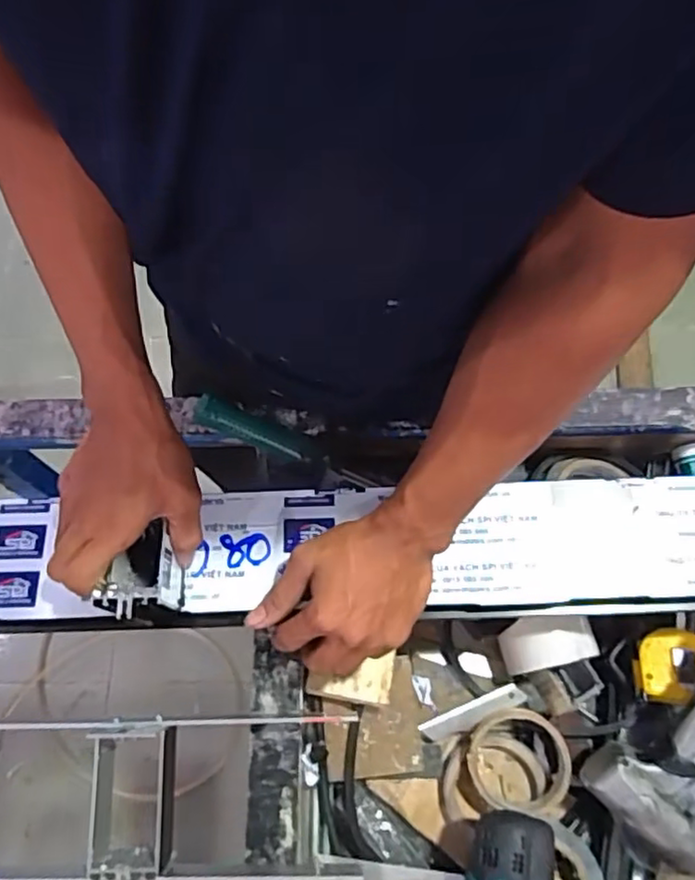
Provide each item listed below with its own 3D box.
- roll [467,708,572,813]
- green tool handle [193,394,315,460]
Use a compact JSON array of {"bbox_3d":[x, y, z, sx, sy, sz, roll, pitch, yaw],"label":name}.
[{"bbox_3d":[0.157,0.294,0.594,0.086,0.034,0.086,0,68,1],"label":"roll"},{"bbox_3d":[-0.085,-0.009,0.602,0.115,0.024,0.027,23,68,-18],"label":"green tool handle"}]

